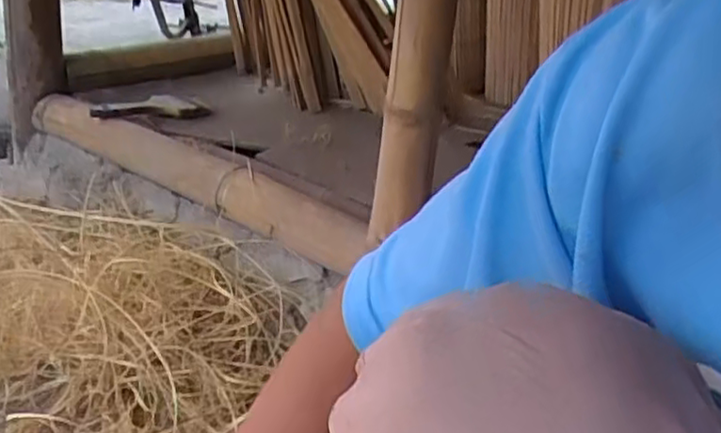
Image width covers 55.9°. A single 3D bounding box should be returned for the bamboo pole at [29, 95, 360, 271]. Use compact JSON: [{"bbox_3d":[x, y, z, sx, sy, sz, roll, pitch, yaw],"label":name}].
[{"bbox_3d":[-0.267,-0.076,1.098,0.736,0.082,0.092,21,28,29],"label":"bamboo pole"}]

